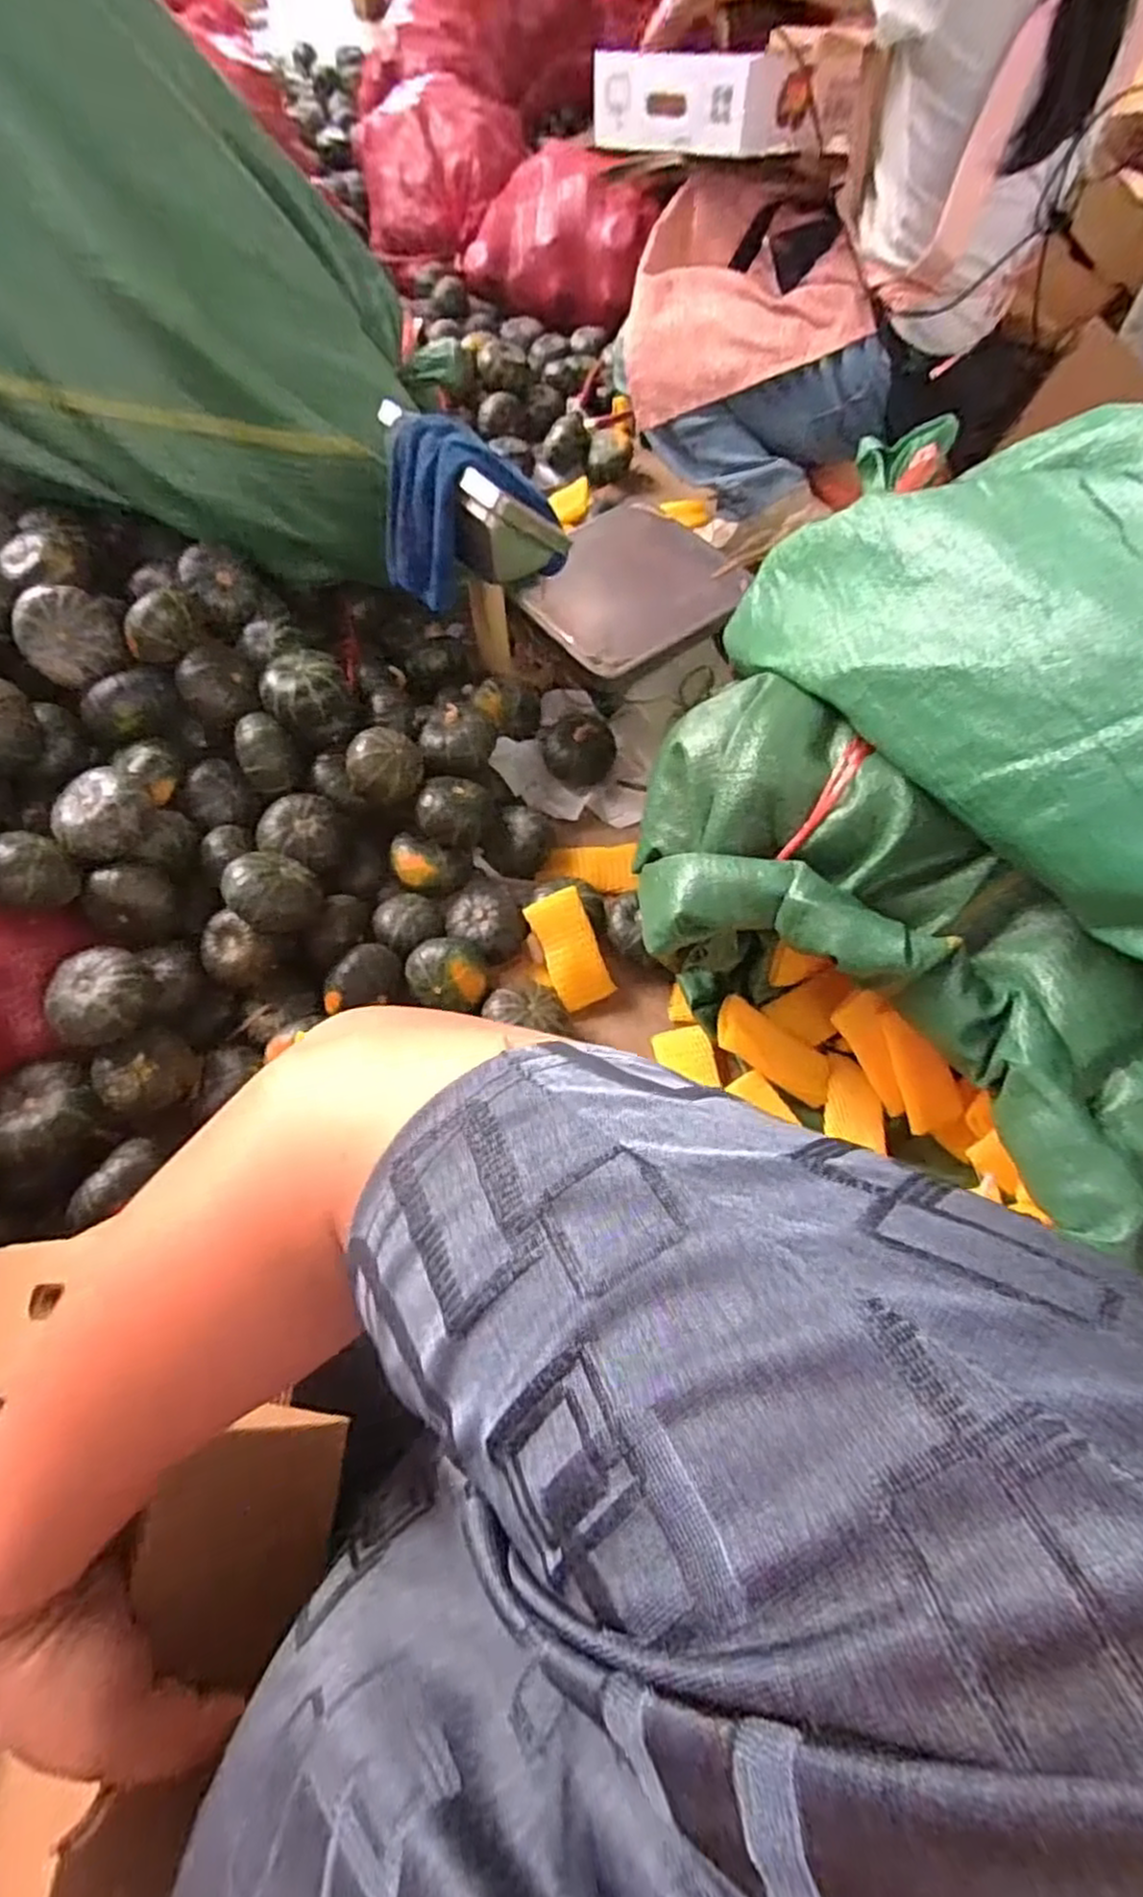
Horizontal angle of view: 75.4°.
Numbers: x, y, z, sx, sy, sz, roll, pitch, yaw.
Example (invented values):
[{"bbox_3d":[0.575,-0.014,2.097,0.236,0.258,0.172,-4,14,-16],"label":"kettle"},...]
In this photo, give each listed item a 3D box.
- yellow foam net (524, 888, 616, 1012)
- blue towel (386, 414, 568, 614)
[{"bbox_3d":[0.000,0.001,0.919,0.067,0.019,0.141,-21,89,-11],"label":"yellow foam net"},{"bbox_3d":[-0.124,-0.523,0.886,0.216,0.181,0.106,-9,63,-5],"label":"blue towel"}]

